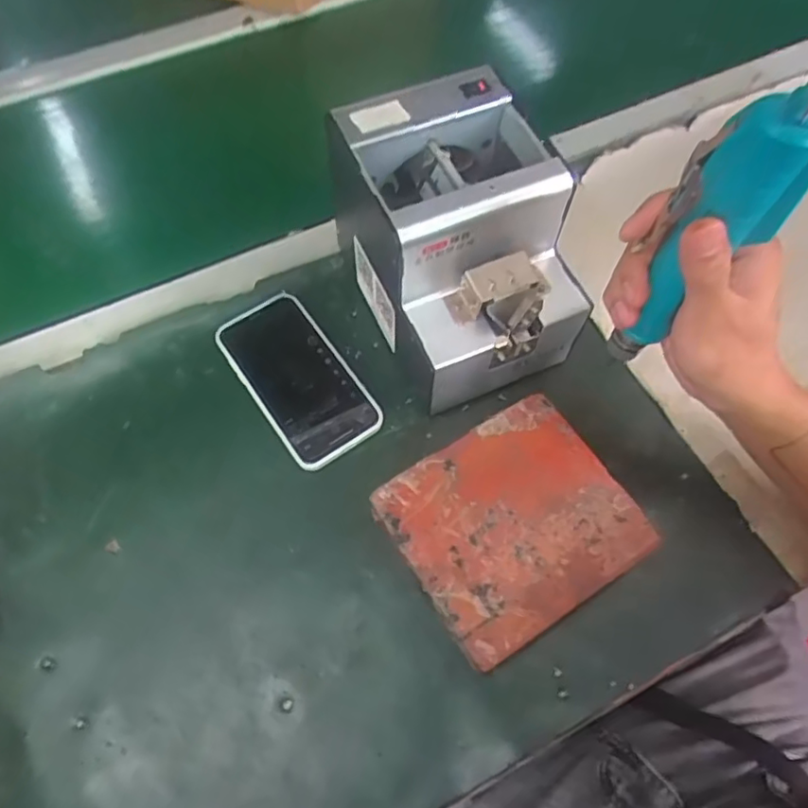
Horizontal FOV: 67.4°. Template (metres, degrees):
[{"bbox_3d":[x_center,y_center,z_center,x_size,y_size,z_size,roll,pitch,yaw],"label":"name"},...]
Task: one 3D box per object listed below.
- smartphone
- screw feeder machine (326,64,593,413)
[{"bbox_3d":[-0.084,-0.023,0.476,0.075,0.011,0.148,-33,68,-15],"label":"smartphone"},{"bbox_3d":[0.039,-0.113,0.442,0.124,0.144,0.170,-24,66,-11],"label":"screw feeder machine"}]

